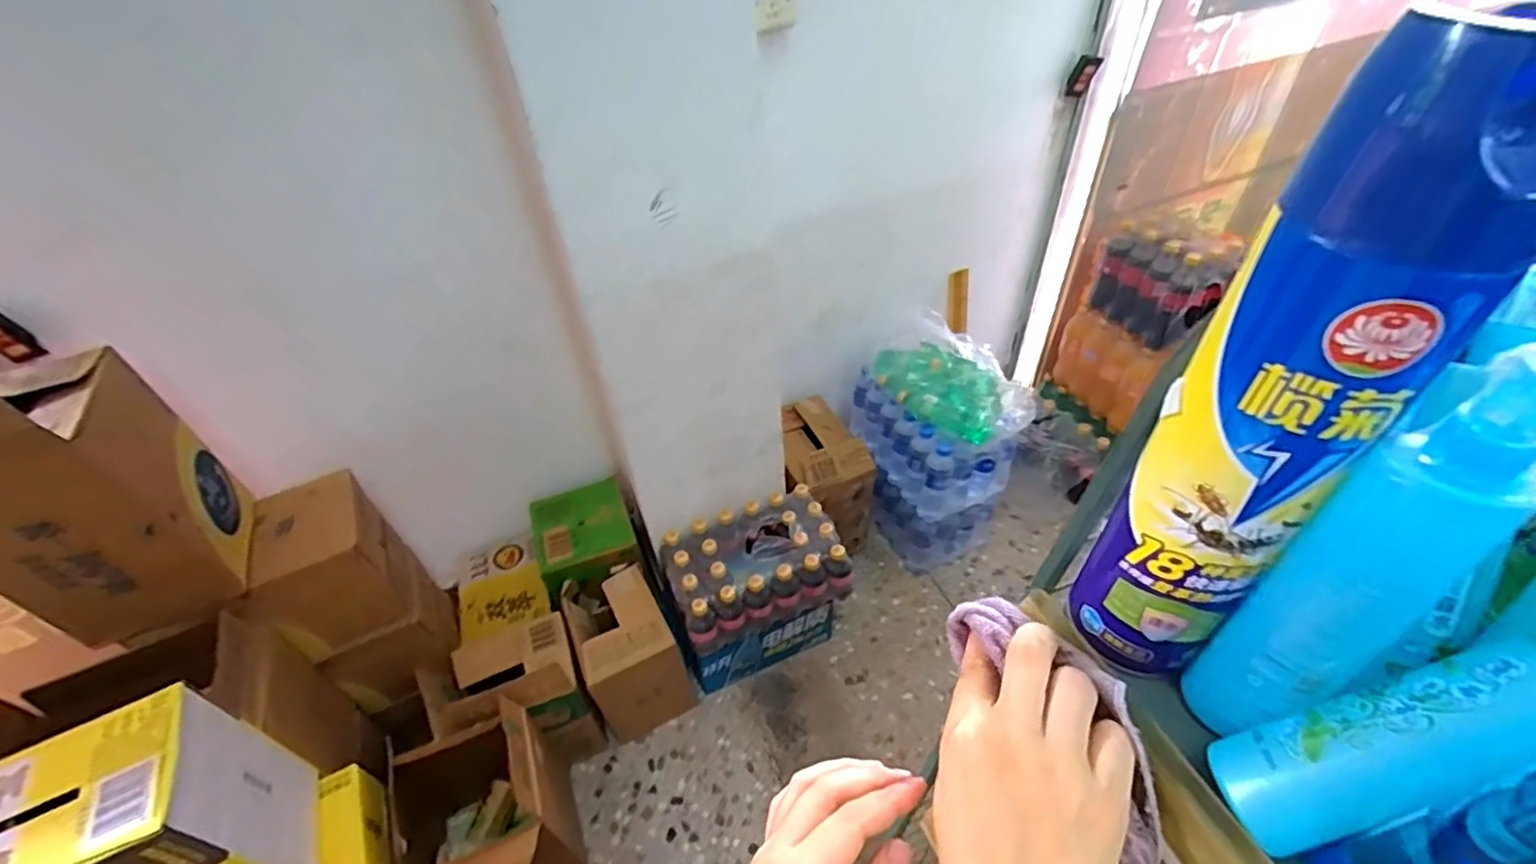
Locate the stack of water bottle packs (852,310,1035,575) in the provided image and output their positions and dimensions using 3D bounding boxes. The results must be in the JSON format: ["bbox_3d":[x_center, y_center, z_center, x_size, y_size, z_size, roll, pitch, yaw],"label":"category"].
[{"bbox_3d":[0.413,0.023,1.613,0.272,0.482,0.405,-19,47,-14],"label":"stack of water bottle packs"}]

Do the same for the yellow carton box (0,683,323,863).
[{"bbox_3d":[-0.760,0.517,0.814,0.212,0.290,0.223,-19,47,-14],"label":"yellow carton box"}]

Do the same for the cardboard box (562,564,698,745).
[{"bbox_3d":[-0.314,0.478,1.437,0.187,0.302,0.245,-25,48,-19],"label":"cardboard box"}]

